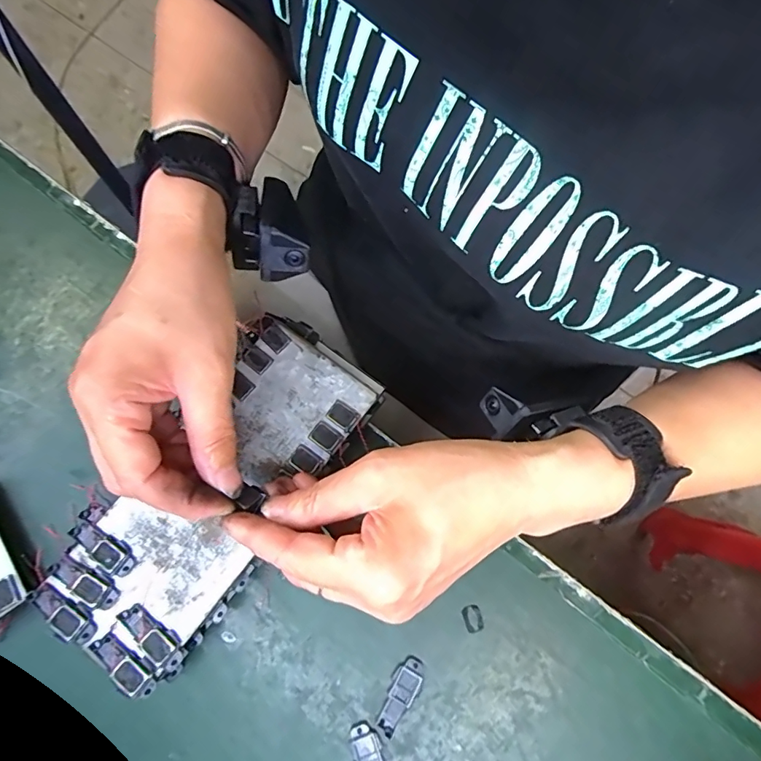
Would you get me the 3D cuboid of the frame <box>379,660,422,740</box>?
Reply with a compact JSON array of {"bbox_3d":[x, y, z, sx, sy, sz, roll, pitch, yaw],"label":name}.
[{"bbox_3d":[0.012,0.178,0.272,0.015,0.004,0.041,22,76,5],"label":"frame"}]

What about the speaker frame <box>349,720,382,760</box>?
[{"bbox_3d":[-0.005,0.207,0.264,0.014,0.004,0.038,-21,77,-6],"label":"speaker frame"}]

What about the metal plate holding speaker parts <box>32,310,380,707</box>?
[{"bbox_3d":[-0.093,0.062,0.286,0.089,0.031,0.207,35,78,8],"label":"metal plate holding speaker parts"}]

